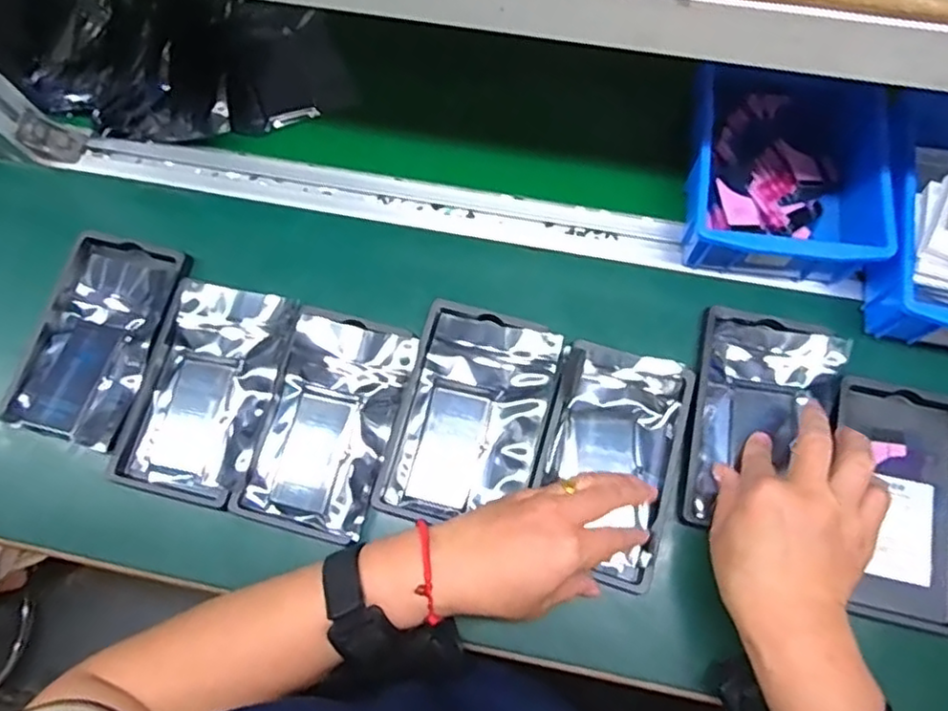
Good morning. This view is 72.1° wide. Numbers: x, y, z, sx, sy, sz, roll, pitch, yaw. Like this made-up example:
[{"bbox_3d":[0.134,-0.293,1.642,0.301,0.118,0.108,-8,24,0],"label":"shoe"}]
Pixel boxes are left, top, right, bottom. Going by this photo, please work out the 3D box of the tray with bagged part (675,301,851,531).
[{"bbox_3d":[0.201,0.046,0.457,0.093,0.023,0.156,13,73,6],"label":"tray with bagged part"}]

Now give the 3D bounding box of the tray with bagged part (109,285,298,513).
[{"bbox_3d":[-0.197,0.023,0.483,0.097,0.028,0.160,13,73,6],"label":"tray with bagged part"}]

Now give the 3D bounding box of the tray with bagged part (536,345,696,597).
[{"bbox_3d":[0.096,0.073,0.458,0.093,0.022,0.157,14,73,7],"label":"tray with bagged part"}]

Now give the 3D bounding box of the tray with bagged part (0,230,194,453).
[{"bbox_3d":[-0.286,-0.013,0.501,0.100,0.019,0.157,16,73,7],"label":"tray with bagged part"}]

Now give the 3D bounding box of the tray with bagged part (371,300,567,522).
[{"bbox_3d":[0.001,0.041,0.468,0.104,0.019,0.159,15,73,7],"label":"tray with bagged part"}]

